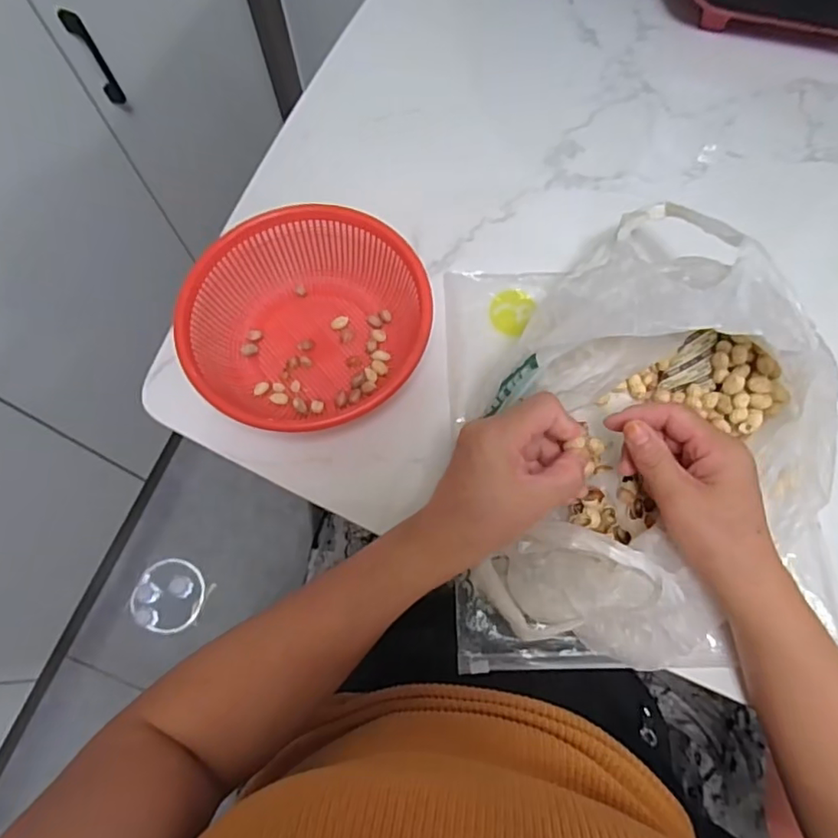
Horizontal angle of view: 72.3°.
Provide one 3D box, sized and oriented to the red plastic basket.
[{"bbox_3d":[-0.082,-0.071,0.427,0.168,0.068,0.170,0,69,1],"label":"red plastic basket"}]

